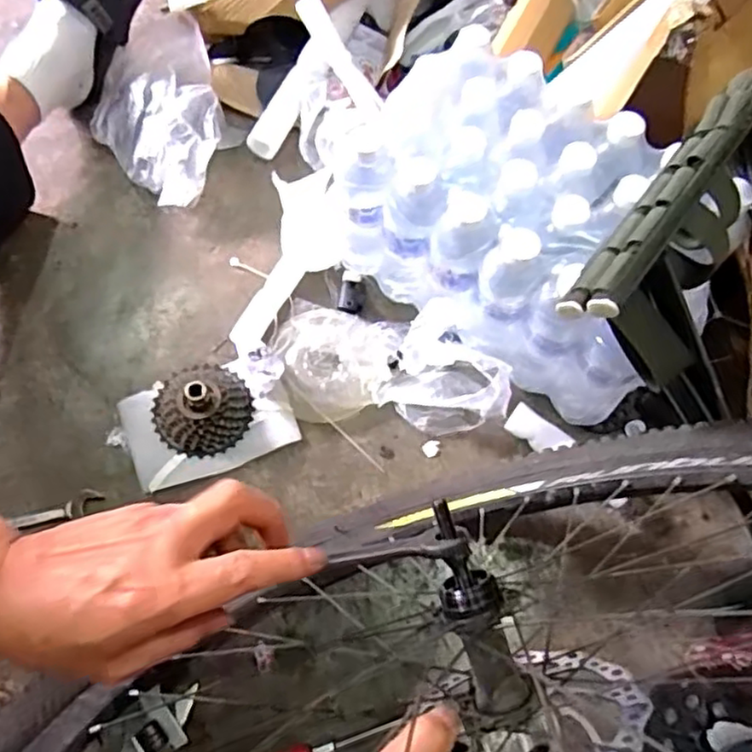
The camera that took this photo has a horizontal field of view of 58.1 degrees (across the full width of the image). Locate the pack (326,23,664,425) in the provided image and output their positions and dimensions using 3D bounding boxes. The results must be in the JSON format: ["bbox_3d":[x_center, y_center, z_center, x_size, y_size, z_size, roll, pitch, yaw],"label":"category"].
[{"bbox_3d":[0.166,-0.139,0.729,0.352,0.193,0.241,38,70,10],"label":"pack"}]

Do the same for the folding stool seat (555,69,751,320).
[{"bbox_3d":[0.255,-0.165,0.557,0.042,0.041,0.326,38,70,10],"label":"folding stool seat"}]

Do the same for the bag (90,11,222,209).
[{"bbox_3d":[-0.280,-0.332,0.860,0.158,0.079,0.266,-10,69,-9],"label":"bag"}]

